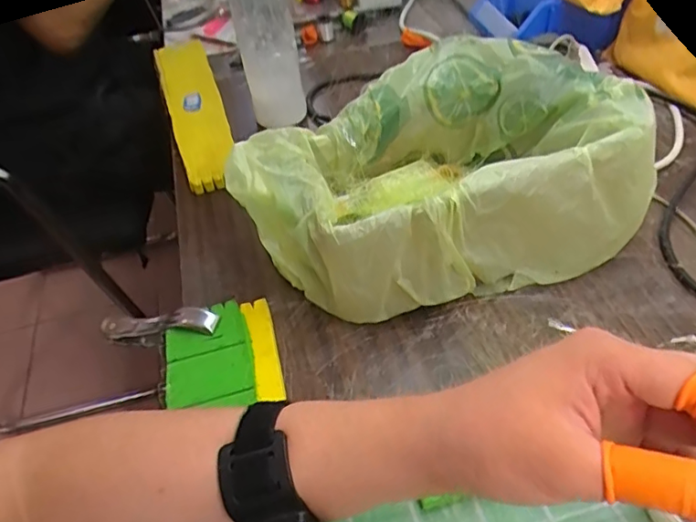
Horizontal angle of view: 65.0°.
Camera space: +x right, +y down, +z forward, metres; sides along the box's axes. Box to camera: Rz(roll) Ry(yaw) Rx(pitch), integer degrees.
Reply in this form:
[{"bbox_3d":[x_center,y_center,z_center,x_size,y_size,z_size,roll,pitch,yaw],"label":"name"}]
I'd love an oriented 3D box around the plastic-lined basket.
[{"bbox_3d":[0.068,-0.071,0.464,0.308,0.122,0.196,-14,45,-6],"label":"plastic-lined basket"}]

